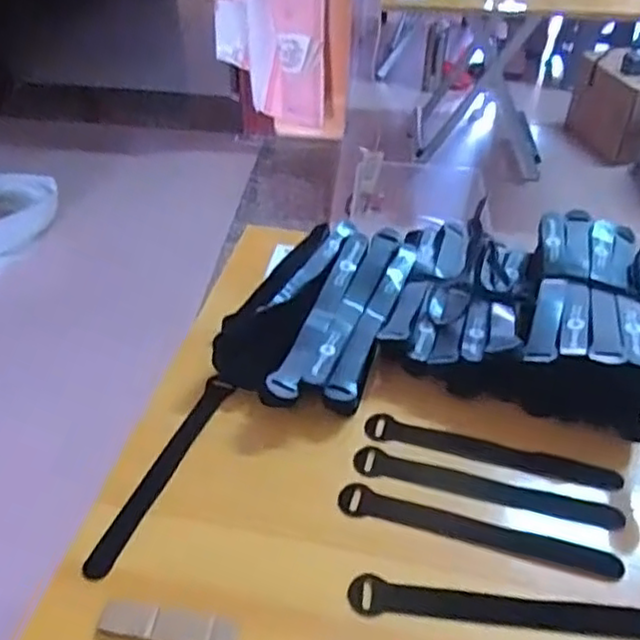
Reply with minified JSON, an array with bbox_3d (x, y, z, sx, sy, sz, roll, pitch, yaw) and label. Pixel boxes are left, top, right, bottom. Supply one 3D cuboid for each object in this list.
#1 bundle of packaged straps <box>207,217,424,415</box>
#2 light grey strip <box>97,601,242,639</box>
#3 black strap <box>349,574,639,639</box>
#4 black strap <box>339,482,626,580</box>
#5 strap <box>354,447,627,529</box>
[{"bbox_3d":[0.001,-0.023,0.621,0.142,0.060,0.271,15,43,15],"label":"bundle of packaged straps"},{"bbox_3d":[-0.095,0.192,0.422,0.086,0.004,0.023,6,38,2],"label":"light grey strip"},{"bbox_3d":[0.119,0.190,0.433,0.196,0.008,0.026,6,41,5],"label":"black strap"},{"bbox_3d":[0.112,0.153,0.480,0.197,0.010,0.026,12,42,11],"label":"black strap"},{"bbox_3d":[0.126,0.129,0.511,0.198,0.011,0.024,10,42,10],"label":"strap"}]

